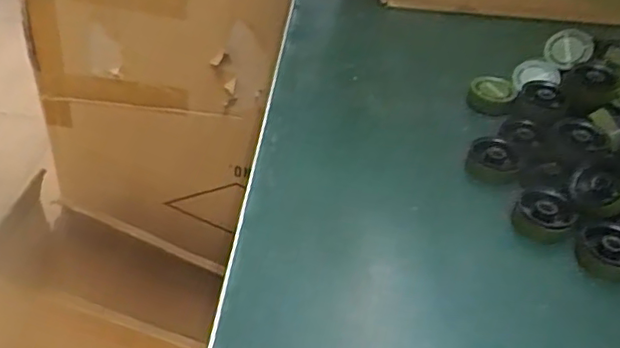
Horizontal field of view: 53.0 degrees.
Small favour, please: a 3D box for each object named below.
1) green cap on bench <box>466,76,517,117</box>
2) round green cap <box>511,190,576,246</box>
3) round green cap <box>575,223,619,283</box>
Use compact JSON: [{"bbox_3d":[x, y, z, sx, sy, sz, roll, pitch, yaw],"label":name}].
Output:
[{"bbox_3d":[0.101,-0.043,0.348,0.025,0.010,0.029,18,40,14],"label":"green cap on bench"},{"bbox_3d":[0.102,0.018,0.273,0.024,0.010,0.025,4,39,-3],"label":"round green cap"},{"bbox_3d":[0.125,0.033,0.259,0.025,0.013,0.021,28,44,25],"label":"round green cap"}]

